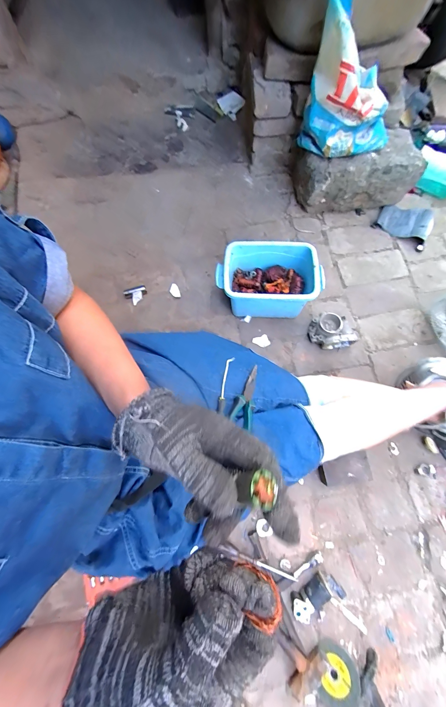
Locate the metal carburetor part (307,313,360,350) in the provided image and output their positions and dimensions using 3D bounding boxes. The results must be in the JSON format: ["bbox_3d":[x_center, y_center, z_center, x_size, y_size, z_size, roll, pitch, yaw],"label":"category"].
[{"bbox_3d":[0.341,-0.064,0.800,0.144,0.065,0.101,17,74,7],"label":"metal carburetor part"}]

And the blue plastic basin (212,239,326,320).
[{"bbox_3d":[0.136,-0.219,0.811,0.306,0.167,0.187,4,73,3],"label":"blue plastic basin"}]

